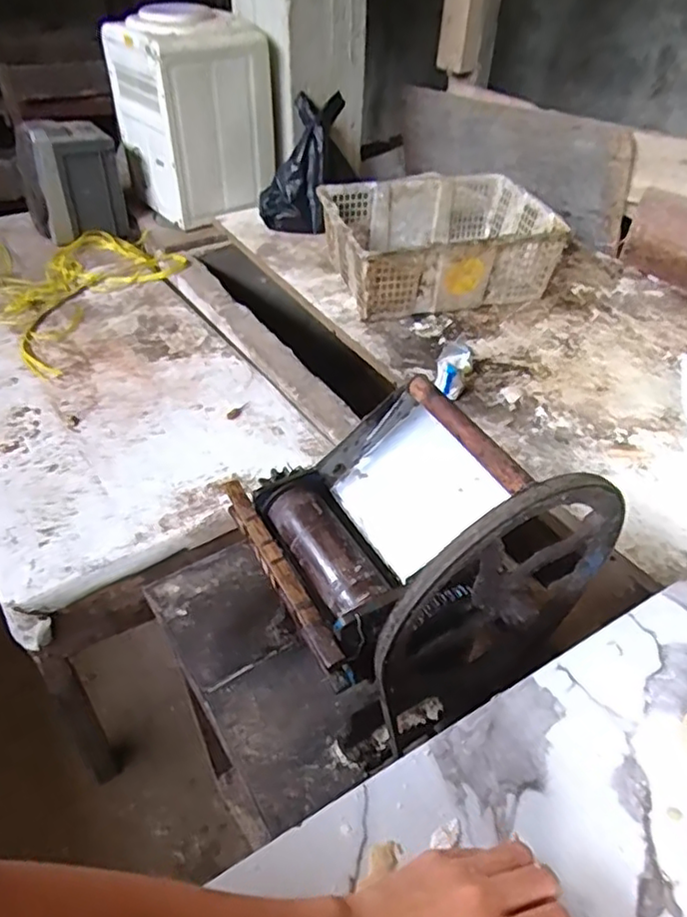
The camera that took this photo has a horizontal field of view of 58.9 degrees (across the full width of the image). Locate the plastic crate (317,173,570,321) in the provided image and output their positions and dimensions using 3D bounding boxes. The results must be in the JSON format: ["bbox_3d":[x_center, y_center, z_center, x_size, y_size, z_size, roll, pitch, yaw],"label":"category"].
[{"bbox_3d":[0.205,-0.490,1.384,0.476,0.175,0.339,-11,45,-13],"label":"plastic crate"}]

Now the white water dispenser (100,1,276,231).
[{"bbox_3d":[-0.393,-0.903,1.604,0.337,0.427,0.317,-20,48,-22],"label":"white water dispenser"}]

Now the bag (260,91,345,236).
[{"bbox_3d":[-0.098,-0.748,1.547,0.184,0.345,0.107,21,12,18],"label":"bag"}]

